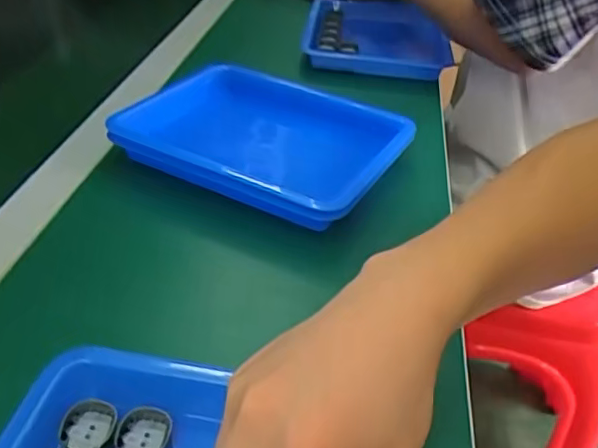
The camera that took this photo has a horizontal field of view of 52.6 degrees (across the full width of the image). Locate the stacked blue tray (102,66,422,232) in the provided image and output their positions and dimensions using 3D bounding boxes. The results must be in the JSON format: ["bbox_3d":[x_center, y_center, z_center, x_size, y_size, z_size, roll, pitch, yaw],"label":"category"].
[{"bbox_3d":[-0.030,-0.070,0.527,0.211,0.054,0.166,21,39,21],"label":"stacked blue tray"}]

